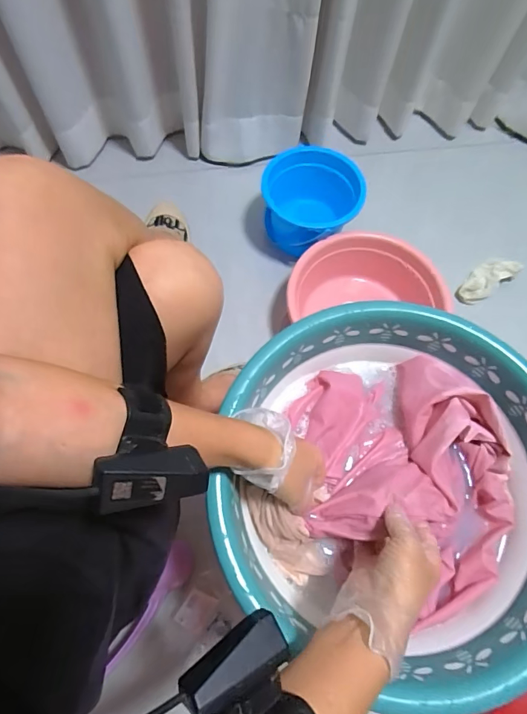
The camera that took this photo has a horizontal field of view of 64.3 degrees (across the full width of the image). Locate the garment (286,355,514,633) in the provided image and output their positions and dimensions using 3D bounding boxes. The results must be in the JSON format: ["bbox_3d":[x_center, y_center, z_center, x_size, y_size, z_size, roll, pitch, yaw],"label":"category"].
[{"bbox_3d":[0.162,0.130,0.454,0.228,0.067,0.261,-8,69,-6],"label":"garment"}]

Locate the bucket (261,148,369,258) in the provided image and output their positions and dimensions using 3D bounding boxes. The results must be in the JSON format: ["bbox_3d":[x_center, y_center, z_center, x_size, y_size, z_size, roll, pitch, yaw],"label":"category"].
[{"bbox_3d":[0.088,-0.321,0.903,0.202,0.150,0.183,28,70,8],"label":"bucket"}]

